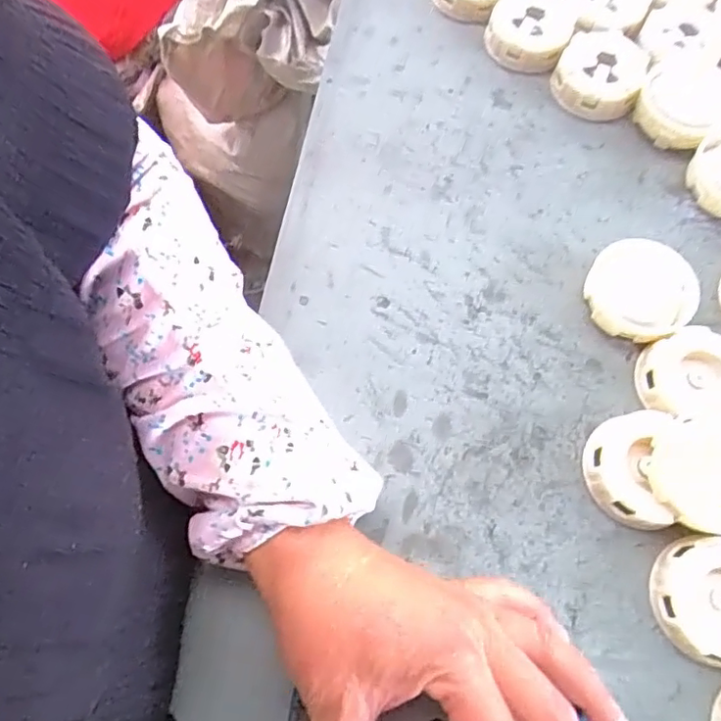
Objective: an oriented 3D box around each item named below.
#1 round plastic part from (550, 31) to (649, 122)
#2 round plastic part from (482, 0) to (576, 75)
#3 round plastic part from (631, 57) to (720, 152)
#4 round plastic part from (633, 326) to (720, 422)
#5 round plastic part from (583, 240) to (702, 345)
[{"bbox_3d":[0.176,-0.211,0.426,0.061,0.022,0.072,24,70,7],"label":"round plastic part"},{"bbox_3d":[0.128,-0.254,0.437,0.061,0.018,0.066,1,69,-2],"label":"round plastic part"},{"bbox_3d":[0.236,-0.187,0.421,0.063,0.026,0.074,34,72,11],"label":"round plastic part"},{"bbox_3d":[0.198,0.009,0.346,0.066,0.022,0.052,-2,69,-2],"label":"round plastic part"},{"bbox_3d":[0.175,-0.043,0.363,0.062,0.026,0.060,1,69,-2],"label":"round plastic part"}]

